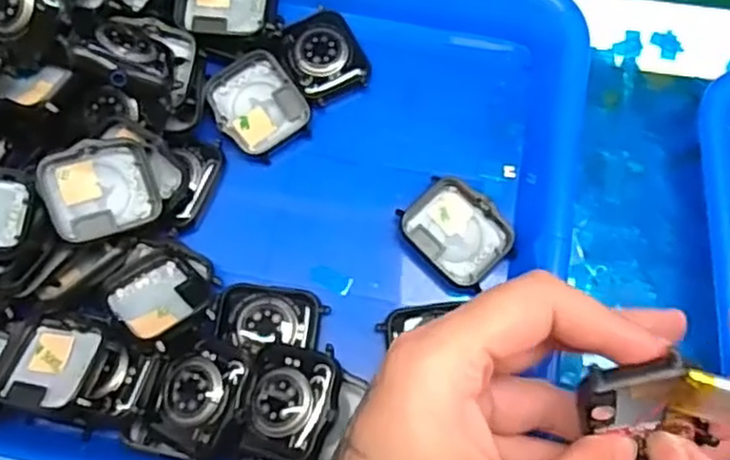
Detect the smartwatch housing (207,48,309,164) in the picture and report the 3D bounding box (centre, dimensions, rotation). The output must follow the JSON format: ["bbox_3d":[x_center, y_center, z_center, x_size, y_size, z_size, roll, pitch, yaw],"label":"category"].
[{"bbox_3d":[-0.049,-0.057,0.324,0.038,0.010,0.046,-36,90,-3],"label":"smartwatch housing"}]

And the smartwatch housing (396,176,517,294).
[{"bbox_3d":[0.040,0.001,0.308,0.046,0.011,0.036,42,77,13],"label":"smartwatch housing"}]

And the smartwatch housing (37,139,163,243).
[{"bbox_3d":[-0.107,-0.017,0.288,0.043,0.008,0.036,-21,99,-28],"label":"smartwatch housing"}]

